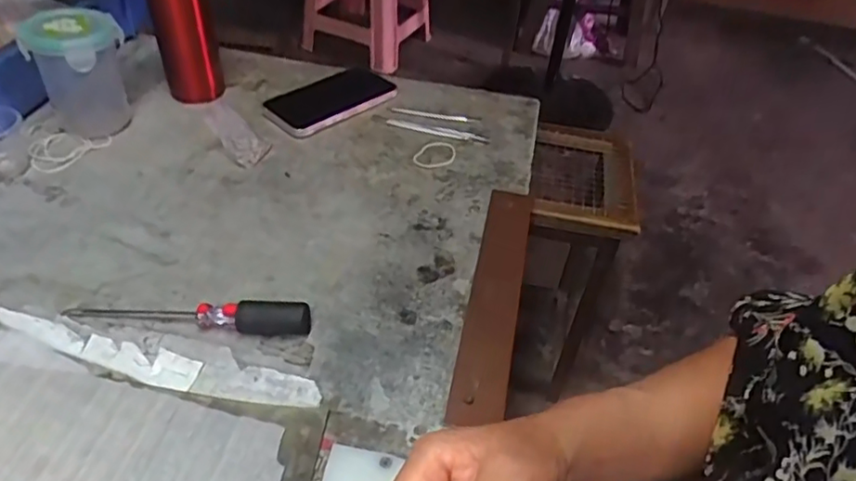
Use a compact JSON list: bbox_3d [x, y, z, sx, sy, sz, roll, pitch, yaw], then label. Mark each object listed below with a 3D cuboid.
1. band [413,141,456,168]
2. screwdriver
[{"bbox_3d":[0.007,-0.087,0.614,0.047,0.004,0.039,-12,50,-11],"label":"band"},{"bbox_3d":[-0.179,0.053,0.445,0.181,0.022,0.019,5,42,0],"label":"screwdriver"}]

